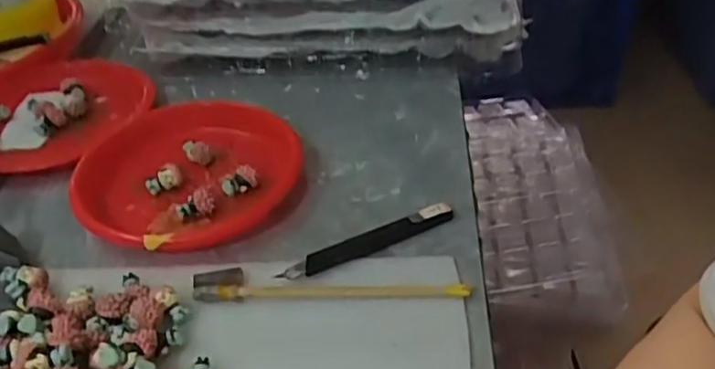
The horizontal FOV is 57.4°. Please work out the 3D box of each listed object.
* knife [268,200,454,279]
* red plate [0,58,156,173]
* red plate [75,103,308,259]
[{"bbox_3d":[0.009,0.040,0.466,0.137,0.008,0.018,-21,42,-21],"label":"knife"},{"bbox_3d":[-0.283,-0.072,0.609,0.172,0.022,0.152,-8,37,-8],"label":"red plate"},{"bbox_3d":[-0.133,-0.014,0.522,0.179,0.032,0.153,-26,44,-26],"label":"red plate"}]

